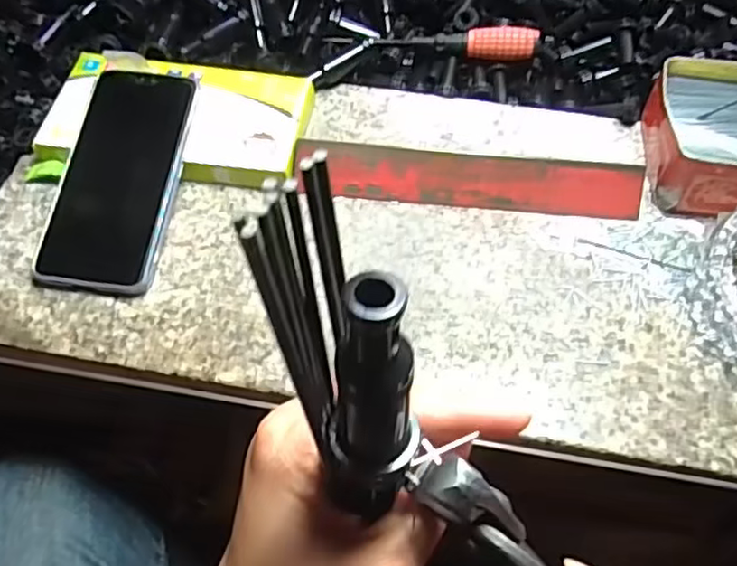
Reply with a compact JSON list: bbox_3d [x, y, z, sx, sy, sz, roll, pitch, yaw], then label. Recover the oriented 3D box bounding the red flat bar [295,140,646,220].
[{"bbox_3d":[0.067,-0.068,0.437,0.226,0.007,0.035,5,97,3],"label":"red flat bar"}]

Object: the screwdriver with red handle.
[{"bbox_3d":[0.071,-0.186,0.499,0.126,0.022,0.026,3,58,1],"label":"screwdriver with red handle"}]

